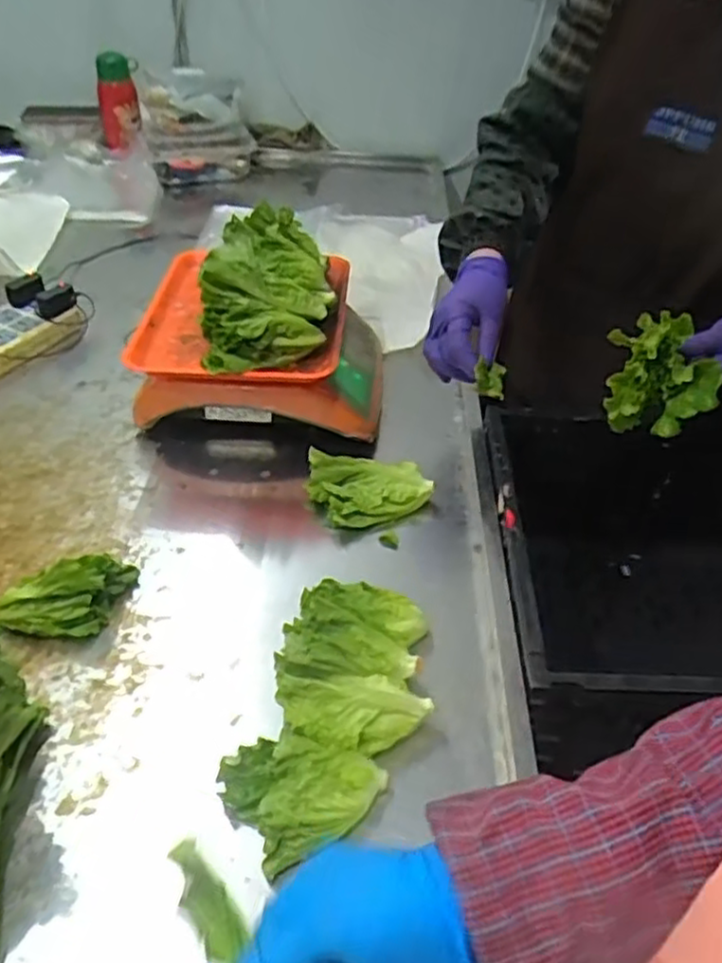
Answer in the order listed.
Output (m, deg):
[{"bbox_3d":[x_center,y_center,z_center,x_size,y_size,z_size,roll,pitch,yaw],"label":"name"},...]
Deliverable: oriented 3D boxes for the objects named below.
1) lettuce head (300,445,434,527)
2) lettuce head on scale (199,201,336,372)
[{"bbox_3d":[0.010,0.010,0.796,0.133,0.057,0.075,-5,43,-9],"label":"lettuce head"},{"bbox_3d":[-0.104,-0.224,0.823,0.138,0.094,0.219,-2,42,-5],"label":"lettuce head on scale"}]

